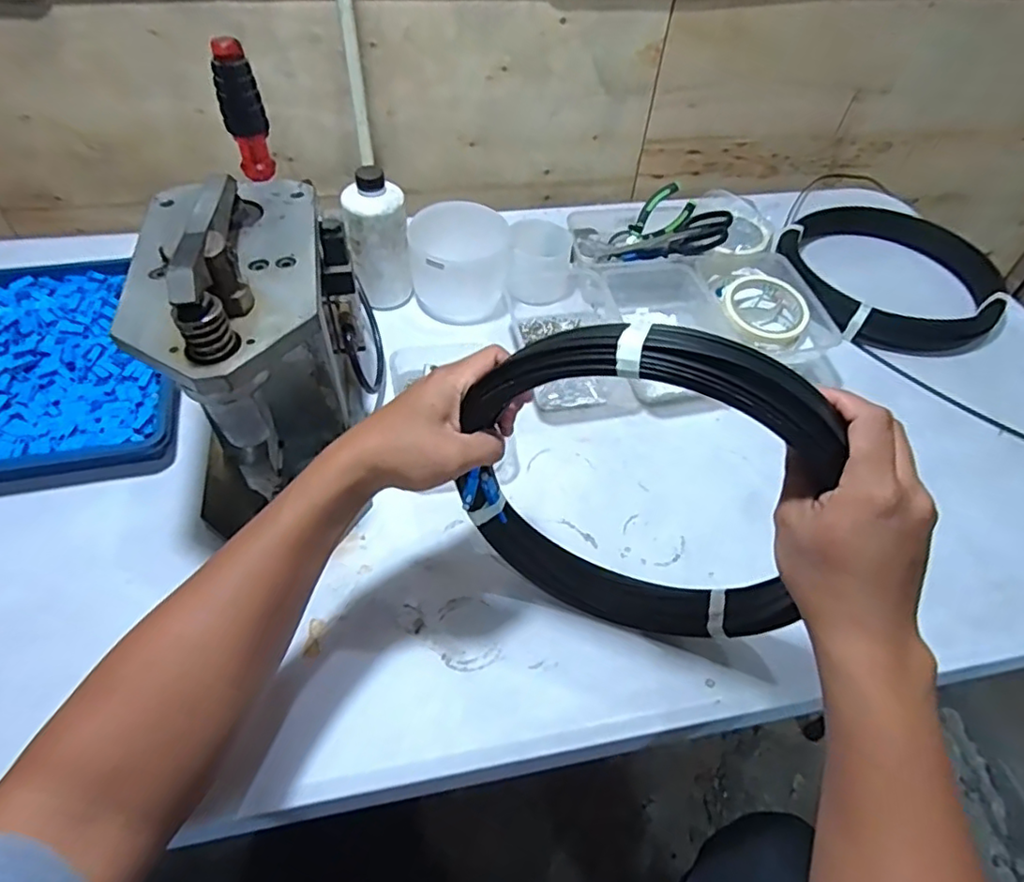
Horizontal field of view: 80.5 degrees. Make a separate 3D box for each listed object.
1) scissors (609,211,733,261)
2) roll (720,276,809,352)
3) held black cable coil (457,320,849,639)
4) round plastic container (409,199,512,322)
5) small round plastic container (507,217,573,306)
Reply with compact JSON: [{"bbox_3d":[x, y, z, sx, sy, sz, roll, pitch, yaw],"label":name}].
[{"bbox_3d":[0.201,-0.254,0.779,0.159,0.023,0.074,-5,40,38],"label":"scissors"},{"bbox_3d":[0.296,-0.152,0.708,0.095,0.034,0.084,30,54,20],"label":"roll"},{"bbox_3d":[0.088,0.041,0.422,0.244,0.262,0.065,16,51,9],"label":"held black cable coil"},{"bbox_3d":[-0.064,-0.222,0.761,0.114,0.101,0.114,2,50,-2],"label":"round plastic container"},{"bbox_3d":[0.037,-0.232,0.792,0.077,0.077,0.082,2,50,-2],"label":"small round plastic container"}]

